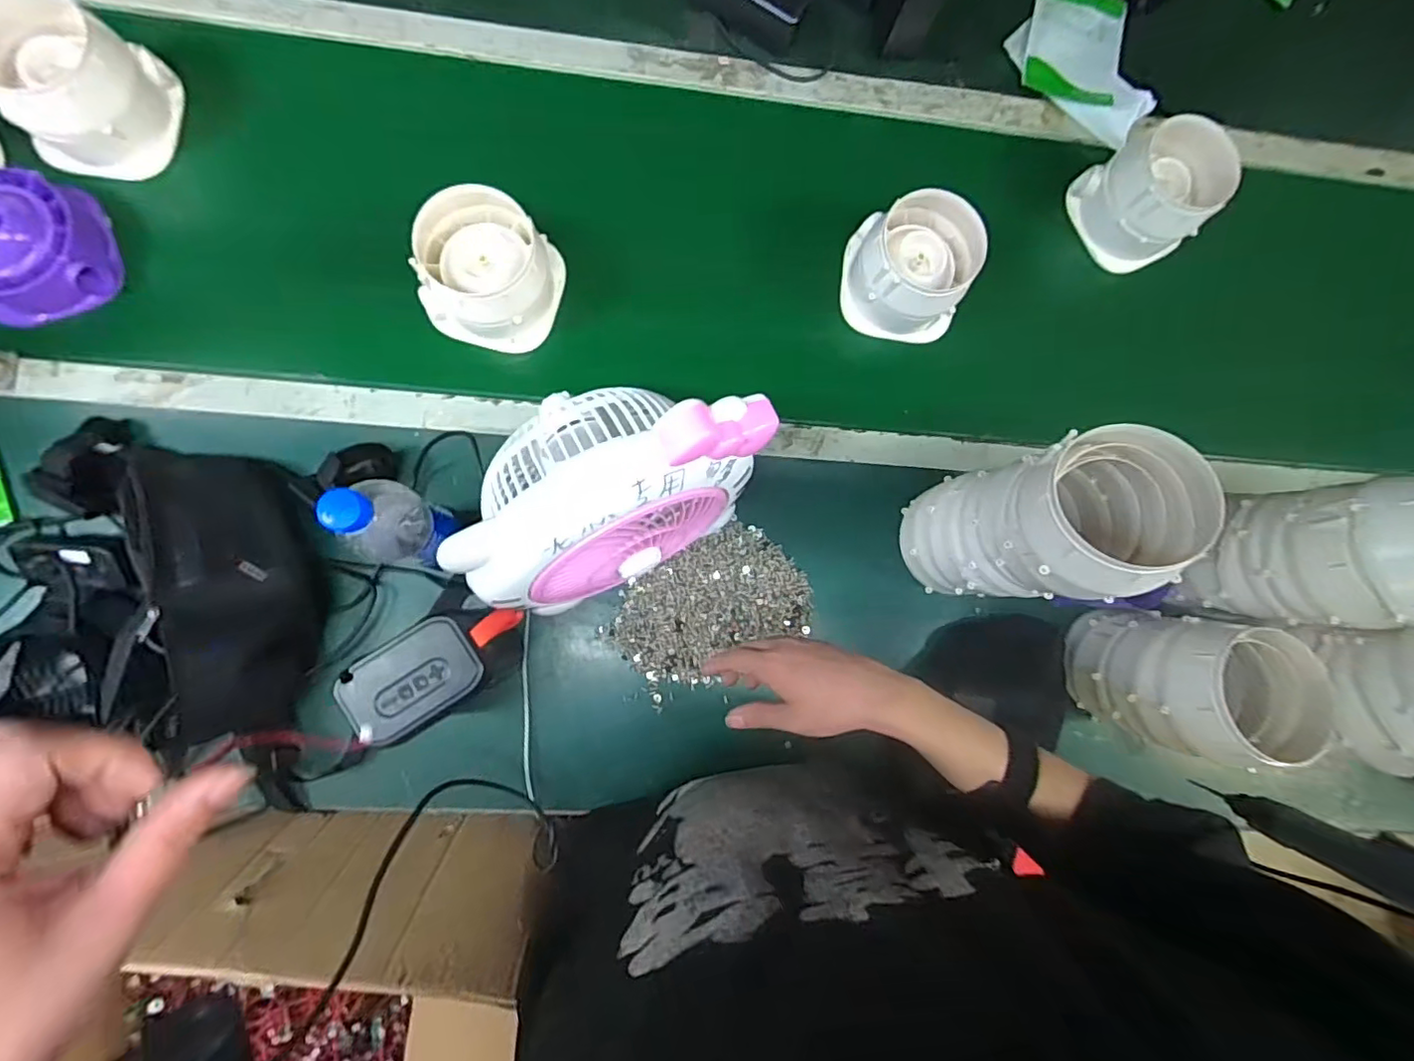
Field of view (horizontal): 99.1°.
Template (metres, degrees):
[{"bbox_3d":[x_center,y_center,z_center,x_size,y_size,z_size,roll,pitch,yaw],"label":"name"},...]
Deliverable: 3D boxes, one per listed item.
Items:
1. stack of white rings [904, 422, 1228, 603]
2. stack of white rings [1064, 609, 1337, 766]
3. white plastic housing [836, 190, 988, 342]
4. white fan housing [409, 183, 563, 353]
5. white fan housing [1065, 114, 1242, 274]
[{"bbox_3d":[0.306,-0.004,0.563,0.140,0.257,0.127,-2,85,-6],"label":"stack of white rings"},{"bbox_3d":[0.484,0.149,0.606,0.154,0.188,0.122,5,84,-6],"label":"stack of white rings"},{"bbox_3d":[0.233,-0.300,0.680,0.126,0.110,0.127,7,84,-5],"label":"white plastic housing"},{"bbox_3d":[-0.232,-0.279,0.645,0.135,0.089,0.135,12,83,-5],"label":"white fan housing"},{"bbox_3d":[0.544,-0.412,0.730,0.136,0.111,0.137,1,84,-6],"label":"white fan housing"}]

